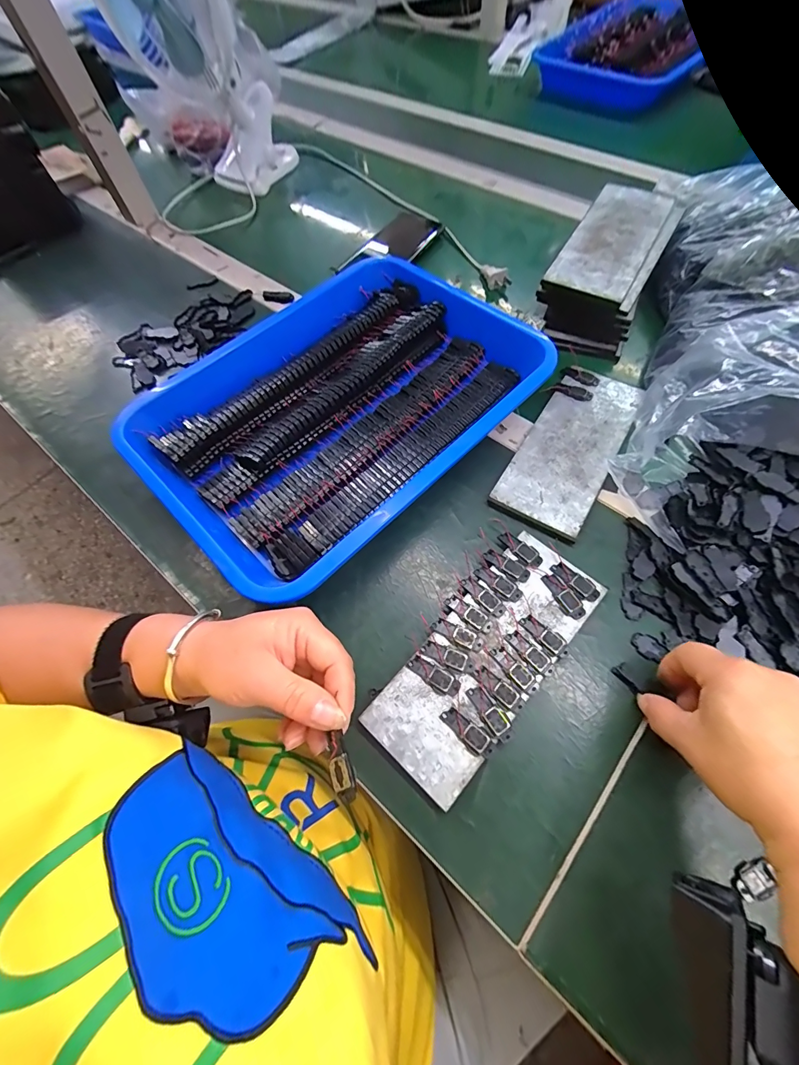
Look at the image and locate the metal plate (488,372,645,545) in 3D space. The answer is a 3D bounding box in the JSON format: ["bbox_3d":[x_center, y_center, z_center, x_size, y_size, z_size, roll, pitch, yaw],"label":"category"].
[{"bbox_3d":[0.163,-0.085,0.375,0.079,0.004,0.197,28,69,16],"label":"metal plate"}]

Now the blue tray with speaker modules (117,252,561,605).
[{"bbox_3d":[-0.053,-0.121,0.387,0.350,0.046,0.259,-42,68,-16],"label":"blue tray with speaker modules"}]

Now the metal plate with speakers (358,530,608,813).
[{"bbox_3d":[0.064,0.087,0.298,0.086,0.012,0.192,37,72,19],"label":"metal plate with speakers"}]

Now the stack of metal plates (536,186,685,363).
[{"bbox_3d":[0.227,-0.289,0.441,0.093,0.062,0.193,24,68,15],"label":"stack of metal plates"}]

